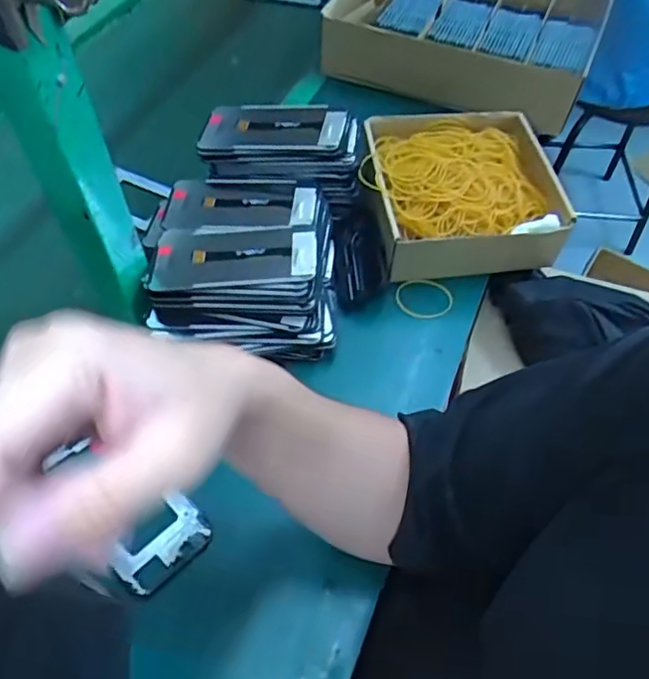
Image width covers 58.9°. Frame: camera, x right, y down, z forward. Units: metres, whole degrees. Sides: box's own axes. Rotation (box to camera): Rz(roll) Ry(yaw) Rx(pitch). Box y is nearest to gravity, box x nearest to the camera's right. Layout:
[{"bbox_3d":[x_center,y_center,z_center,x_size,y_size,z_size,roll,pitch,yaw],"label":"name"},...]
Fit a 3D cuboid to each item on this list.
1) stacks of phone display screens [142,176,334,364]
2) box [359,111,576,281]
[{"bbox_3d":[-0.086,-0.083,0.574,0.187,0.076,0.197,1,56,-2],"label":"stacks of phone display screens"},{"bbox_3d":[0.150,-0.159,0.638,0.221,0.075,0.203,-7,56,-7],"label":"box"}]

